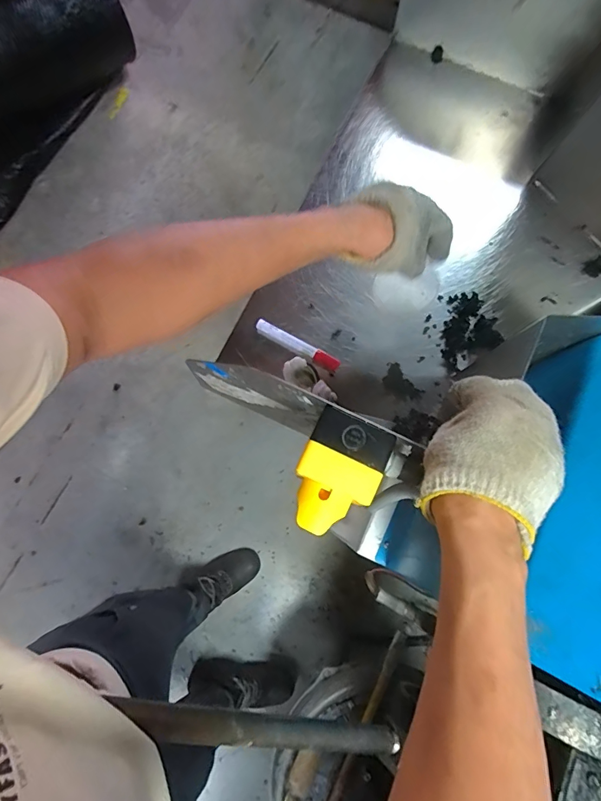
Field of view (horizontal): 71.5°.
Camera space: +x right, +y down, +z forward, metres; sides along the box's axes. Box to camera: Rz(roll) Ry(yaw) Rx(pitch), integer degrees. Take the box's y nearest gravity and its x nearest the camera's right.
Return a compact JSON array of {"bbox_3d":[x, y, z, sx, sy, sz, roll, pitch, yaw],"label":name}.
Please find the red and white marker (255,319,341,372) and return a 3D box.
[{"bbox_3d":[-0.005,-0.079,0.603,0.130,0.016,0.020,27,78,2],"label":"red and white marker"}]

